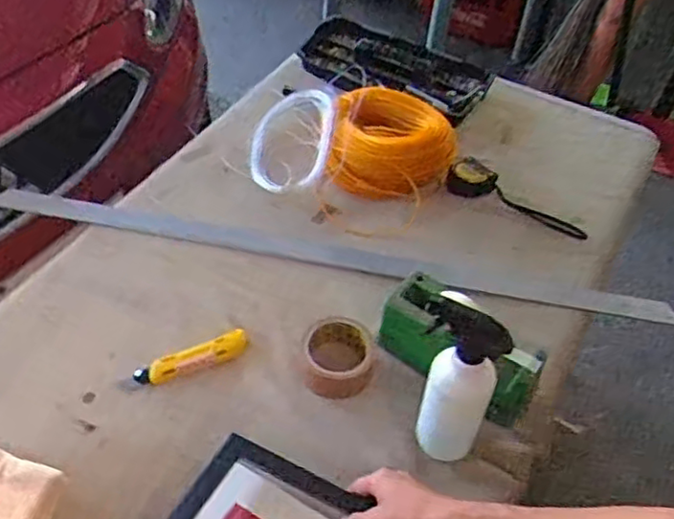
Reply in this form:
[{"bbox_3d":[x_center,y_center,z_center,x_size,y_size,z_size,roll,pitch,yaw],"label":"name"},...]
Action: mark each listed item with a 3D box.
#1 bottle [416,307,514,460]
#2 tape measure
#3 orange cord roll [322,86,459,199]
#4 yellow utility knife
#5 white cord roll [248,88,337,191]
[{"bbox_3d":[0.129,0.138,0.710,0.068,0.194,0.059,18,48,12],"label":"bottle"},{"bbox_3d":[0.291,-0.097,1.086,0.234,0.032,0.083,27,49,2],"label":"tape measure"},{"bbox_3d":[0.090,-0.186,1.093,0.208,0.084,0.174,13,47,8],"label":"orange cord roll"},{"bbox_3d":[-0.194,0.130,0.856,0.164,0.021,0.036,-15,50,-17],"label":"yellow utility knife"},{"bbox_3d":[-0.074,-0.210,1.136,0.133,0.069,0.231,8,47,4],"label":"white cord roll"}]

